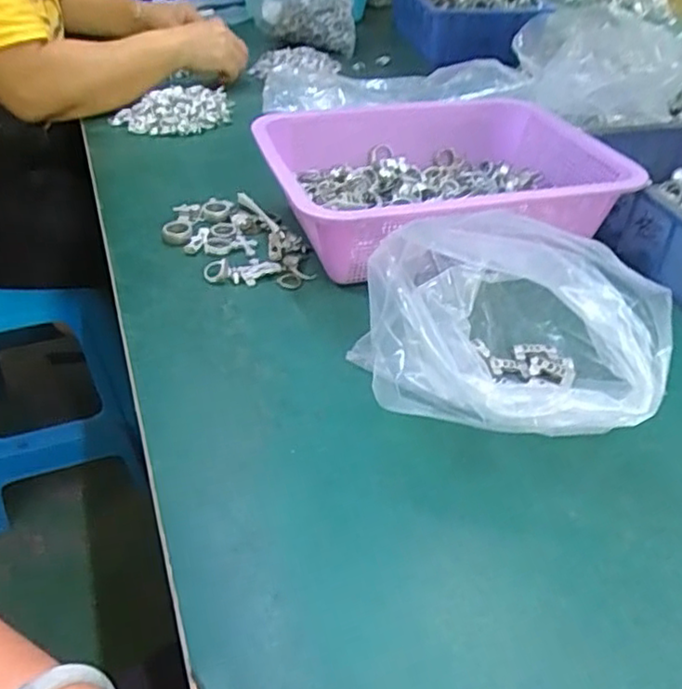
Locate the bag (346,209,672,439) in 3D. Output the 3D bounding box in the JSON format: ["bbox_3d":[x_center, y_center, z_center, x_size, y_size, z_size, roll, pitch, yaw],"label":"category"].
[{"bbox_3d":[0.101,-0.011,0.407,0.165,0.108,0.148,8,39,7],"label":"bag"}]

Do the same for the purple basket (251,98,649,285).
[{"bbox_3d":[0.088,-0.155,0.609,0.319,0.079,0.248,-13,41,-18],"label":"purple basket"}]

